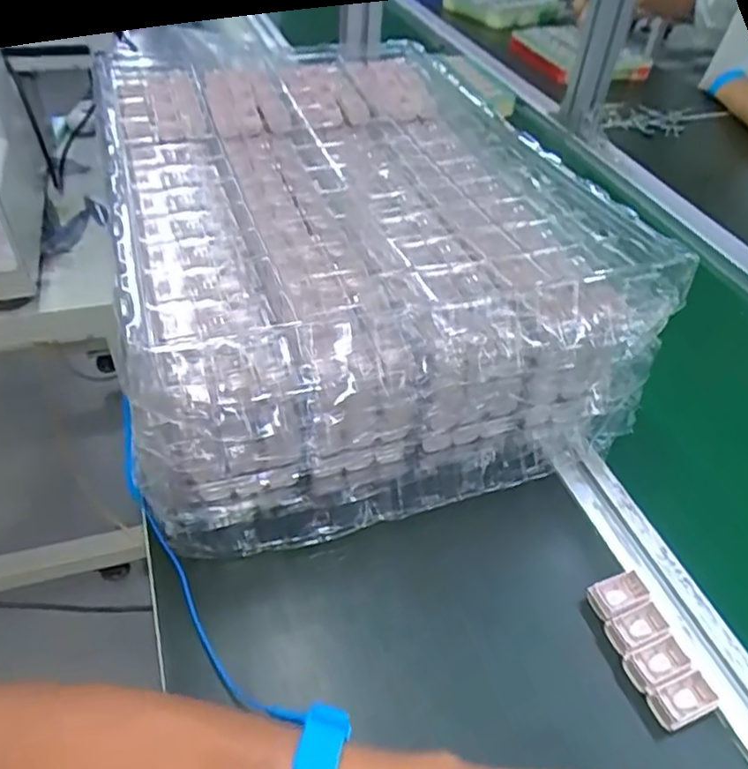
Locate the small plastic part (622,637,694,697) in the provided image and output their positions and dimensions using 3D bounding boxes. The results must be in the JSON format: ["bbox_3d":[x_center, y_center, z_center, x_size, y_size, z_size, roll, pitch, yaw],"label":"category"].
[{"bbox_3d":[0.167,0.165,0.380,0.035,0.013,0.022,-16,48,-20],"label":"small plastic part"}]

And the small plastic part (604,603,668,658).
[{"bbox_3d":[0.159,0.150,0.395,0.035,0.013,0.021,-14,48,-19],"label":"small plastic part"}]

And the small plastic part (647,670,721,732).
[{"bbox_3d":[0.175,0.180,0.366,0.036,0.014,0.021,-14,47,-18],"label":"small plastic part"}]

